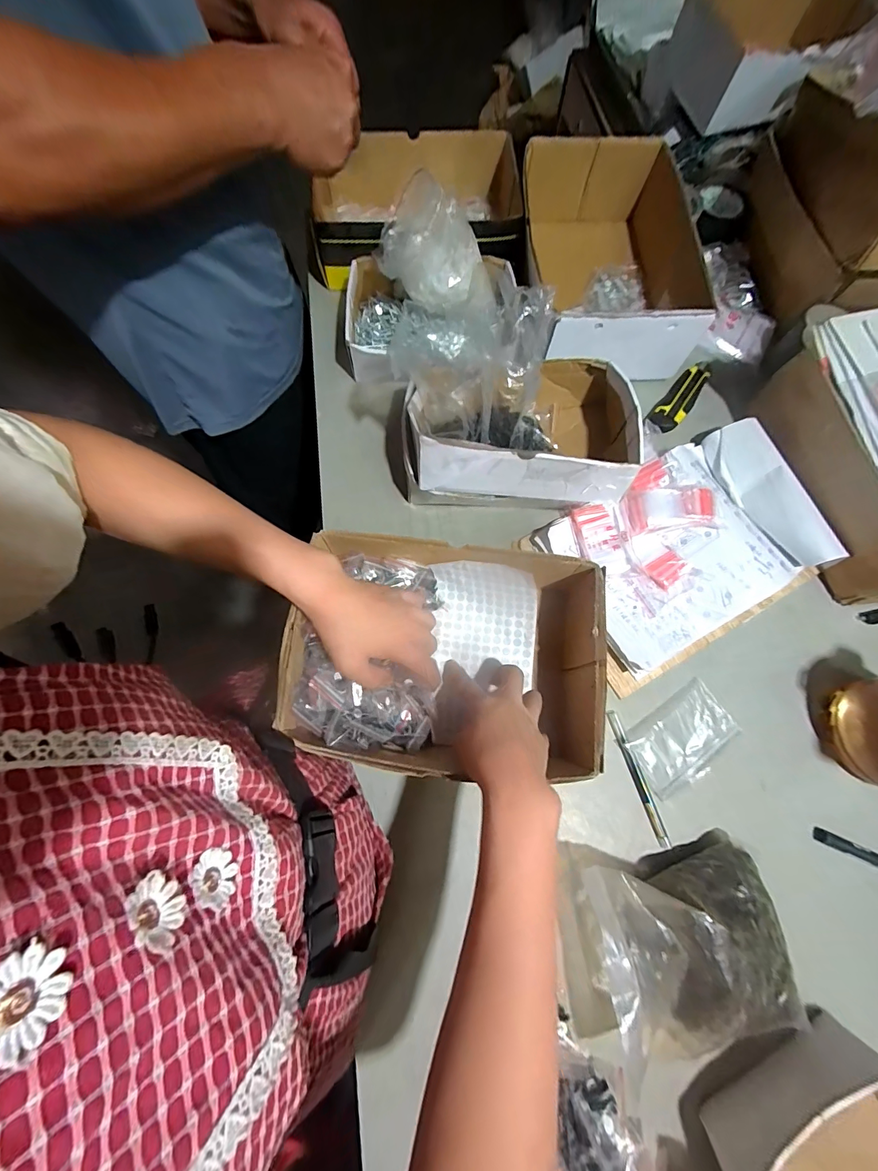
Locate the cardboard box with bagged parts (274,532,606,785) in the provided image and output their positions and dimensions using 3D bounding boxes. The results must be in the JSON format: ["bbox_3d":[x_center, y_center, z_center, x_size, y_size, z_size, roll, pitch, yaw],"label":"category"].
[{"bbox_3d":[0.007,0.076,0.432,0.299,0.095,0.214,5,72,0],"label":"cardboard box with bagged parts"}]

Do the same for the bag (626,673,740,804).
[{"bbox_3d":[0.274,0.173,0.463,0.125,0.012,0.078,-32,83,-13],"label":"bag"}]

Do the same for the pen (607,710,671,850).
[{"bbox_3d":[0.217,0.208,0.444,0.013,0.008,0.142,-16,73,-7],"label":"pen"}]

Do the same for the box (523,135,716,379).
[{"bbox_3d":[0.255,-0.470,0.607,0.244,0.121,0.332,-1,72,-2],"label":"box"}]

